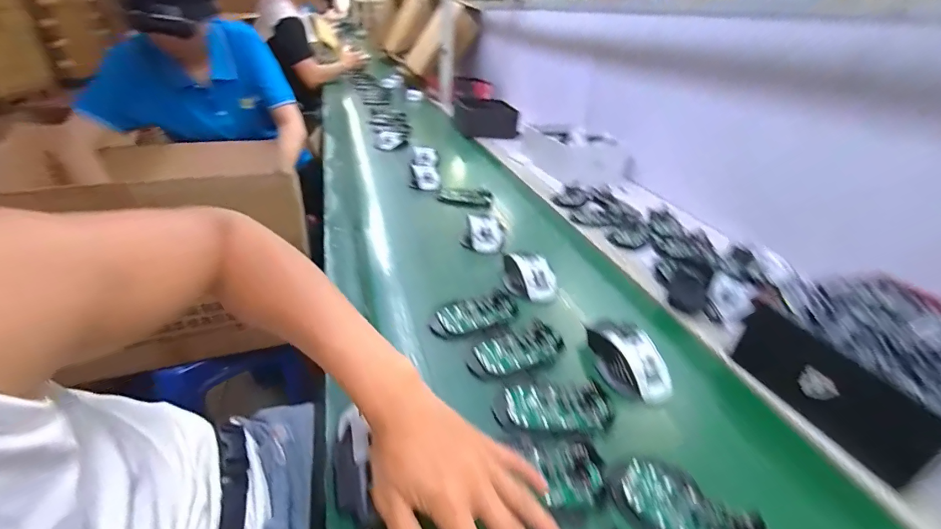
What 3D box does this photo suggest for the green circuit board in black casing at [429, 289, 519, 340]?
[{"bbox_3d":[0.012,0.062,0.544,0.130,0.024,0.063,-15,36,-28],"label":"green circuit board in black casing"}]

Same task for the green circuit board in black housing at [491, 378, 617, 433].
[{"bbox_3d":[0.083,0.145,0.420,0.114,0.023,0.054,1,32,-4],"label":"green circuit board in black housing"}]

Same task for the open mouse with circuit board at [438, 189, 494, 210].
[{"bbox_3d":[-0.008,-0.143,0.898,0.113,0.033,0.046,16,34,19],"label":"open mouse with circuit board"}]

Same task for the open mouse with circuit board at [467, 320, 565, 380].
[{"bbox_3d":[0.055,0.102,0.486,0.113,0.026,0.055,-15,36,-27],"label":"open mouse with circuit board"}]

